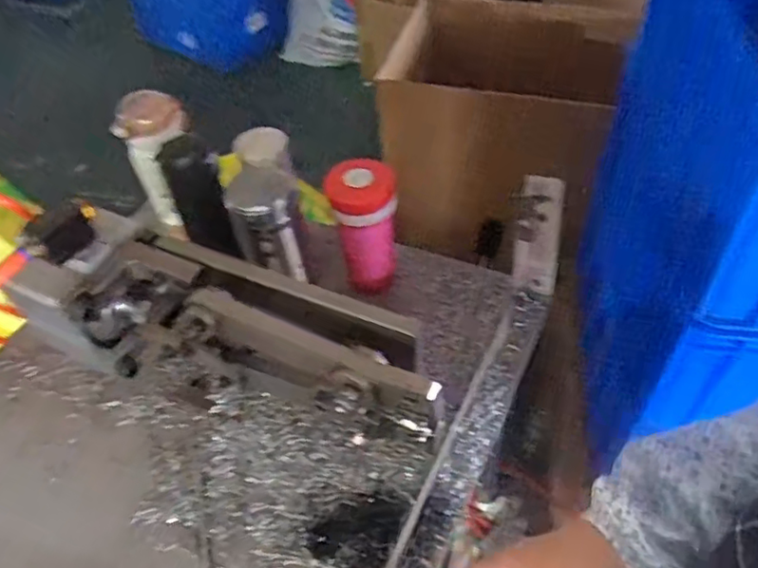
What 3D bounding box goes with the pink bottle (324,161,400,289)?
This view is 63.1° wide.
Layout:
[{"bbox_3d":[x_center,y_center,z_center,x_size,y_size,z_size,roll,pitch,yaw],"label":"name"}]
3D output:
[{"bbox_3d":[-0.018,-0.063,0.723,0.075,0.163,0.061,-5,48,-3],"label":"pink bottle"}]

